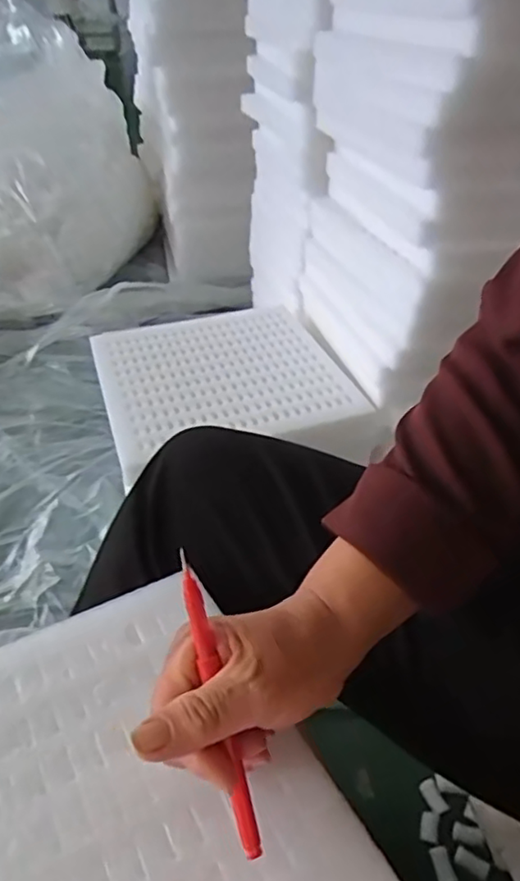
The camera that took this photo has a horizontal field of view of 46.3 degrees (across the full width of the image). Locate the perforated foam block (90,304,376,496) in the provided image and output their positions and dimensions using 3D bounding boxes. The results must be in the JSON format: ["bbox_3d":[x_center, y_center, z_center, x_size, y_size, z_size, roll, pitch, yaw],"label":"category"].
[{"bbox_3d":[-0.061,-0.102,0.892,0.332,0.026,0.341,-13,40,-14],"label":"perforated foam block"}]

